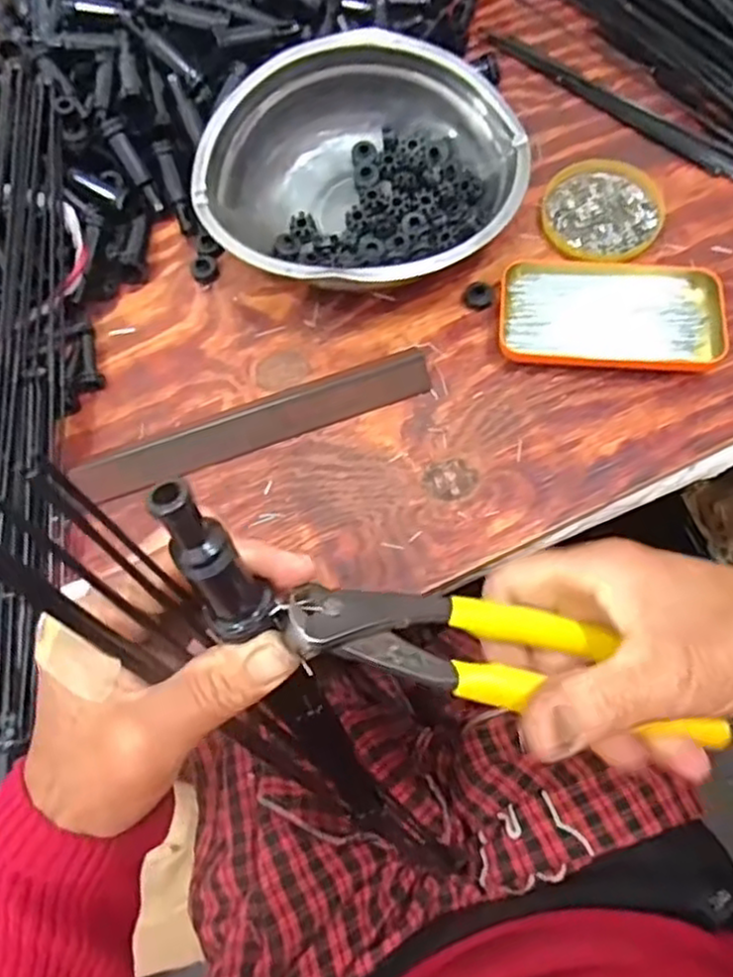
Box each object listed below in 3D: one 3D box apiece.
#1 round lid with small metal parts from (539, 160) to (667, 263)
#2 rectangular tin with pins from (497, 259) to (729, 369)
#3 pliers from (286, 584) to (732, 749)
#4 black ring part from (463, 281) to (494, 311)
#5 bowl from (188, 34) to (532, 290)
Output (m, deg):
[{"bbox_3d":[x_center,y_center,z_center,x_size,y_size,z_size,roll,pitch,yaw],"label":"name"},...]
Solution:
[{"bbox_3d":[0.167,-0.199,0.502,0.084,0.009,0.081,-1,70,3],"label":"round lid with small metal parts"},{"bbox_3d":[0.162,-0.120,0.469,0.142,0.021,0.077,5,70,5],"label":"rectangular tin with pins"},{"bbox_3d":[0.051,0.060,0.253,0.161,0.026,0.036,13,73,-14],"label":"pliers"},{"bbox_3d":[0.077,-0.133,0.484,0.020,0.009,0.018,13,71,8],"label":"black ring part"},{"bbox_3d":[-0.006,-0.210,0.483,0.203,0.056,0.190,-1,70,3],"label":"bowl"}]

